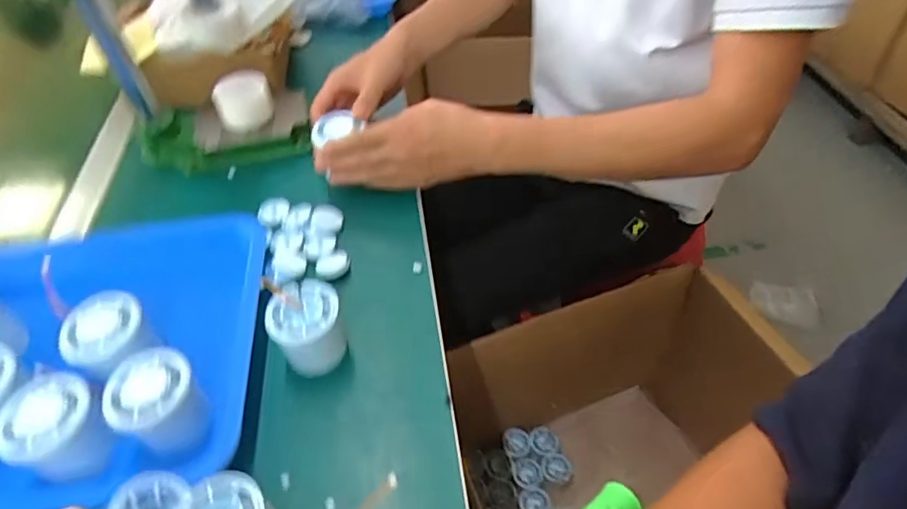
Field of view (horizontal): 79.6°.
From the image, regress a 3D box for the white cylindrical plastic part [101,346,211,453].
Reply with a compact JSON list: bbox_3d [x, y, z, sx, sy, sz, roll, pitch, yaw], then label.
[{"bbox_3d":[-0.209,0.111,0.395,0.067,0.053,0.059,25,55,26],"label":"white cylindrical plastic part"}]

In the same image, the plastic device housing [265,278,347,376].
[{"bbox_3d":[-0.118,0.058,0.440,0.054,0.043,0.059,-12,48,-5],"label":"plastic device housing"}]

